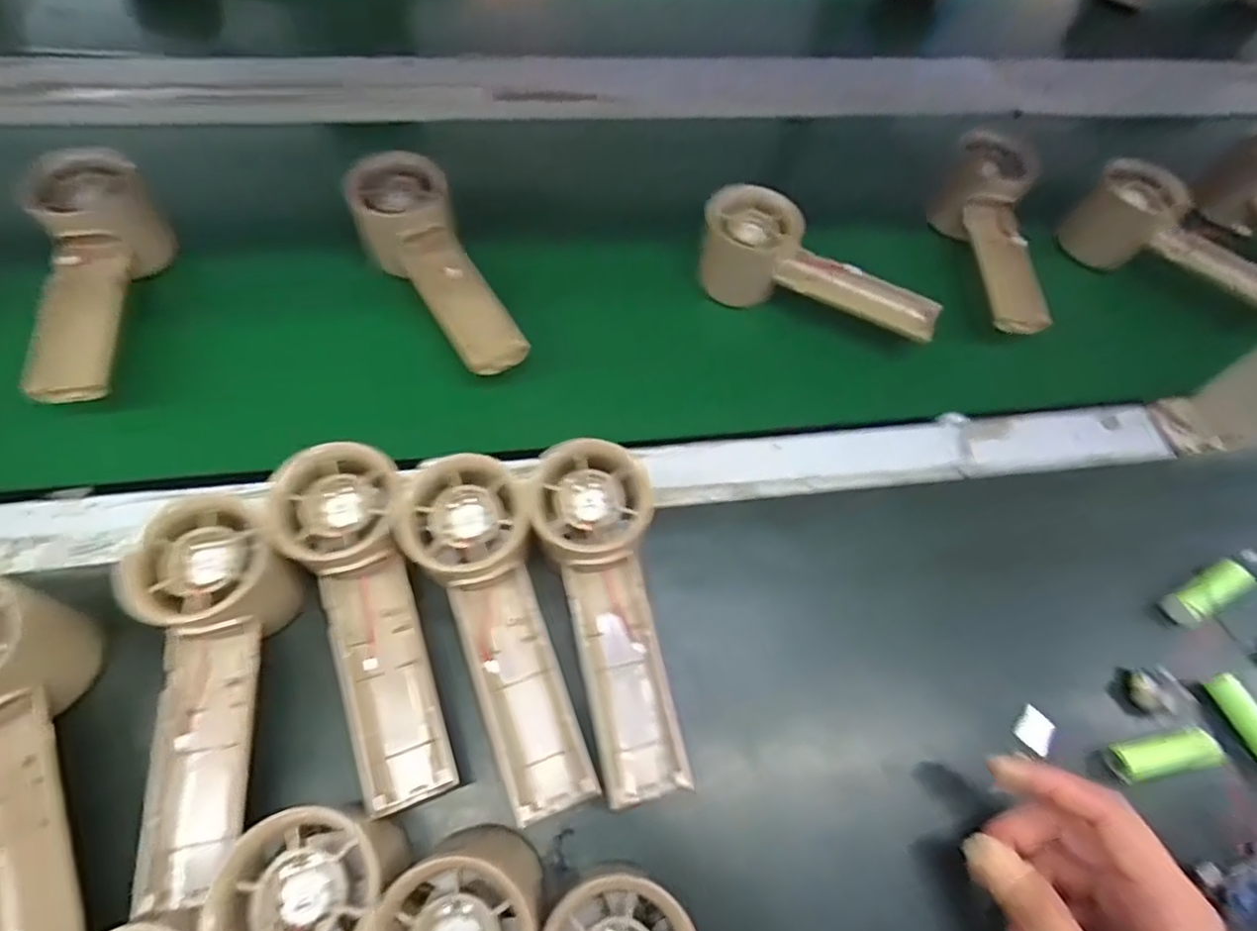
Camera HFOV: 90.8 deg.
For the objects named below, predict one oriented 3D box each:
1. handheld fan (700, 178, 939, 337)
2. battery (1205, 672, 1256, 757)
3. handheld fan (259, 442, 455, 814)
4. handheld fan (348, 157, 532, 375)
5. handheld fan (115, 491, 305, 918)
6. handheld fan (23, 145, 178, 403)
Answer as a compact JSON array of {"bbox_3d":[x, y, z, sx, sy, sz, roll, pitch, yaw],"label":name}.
[{"bbox_3d":[0.124,-0.123,0.407,0.155,0.070,0.045,19,64,8],"label":"handheld fan"},{"bbox_3d":[0.312,0.130,0.306,0.014,0.013,0.054,-20,65,-12],"label":"battery"},{"bbox_3d":[-0.116,0.067,0.278,0.050,0.029,0.156,-19,79,-11],"label":"handheld fan"},{"bbox_3d":[-0.120,-0.125,0.374,0.058,0.034,0.162,-24,66,-13],"label":"handheld fan"},{"bbox_3d":[-0.175,0.093,0.266,0.056,0.046,0.154,-5,76,-5],"label":"handheld fan"},{"bbox_3d":[-0.304,-0.113,0.354,0.058,0.042,0.154,-15,64,-9],"label":"handheld fan"}]

